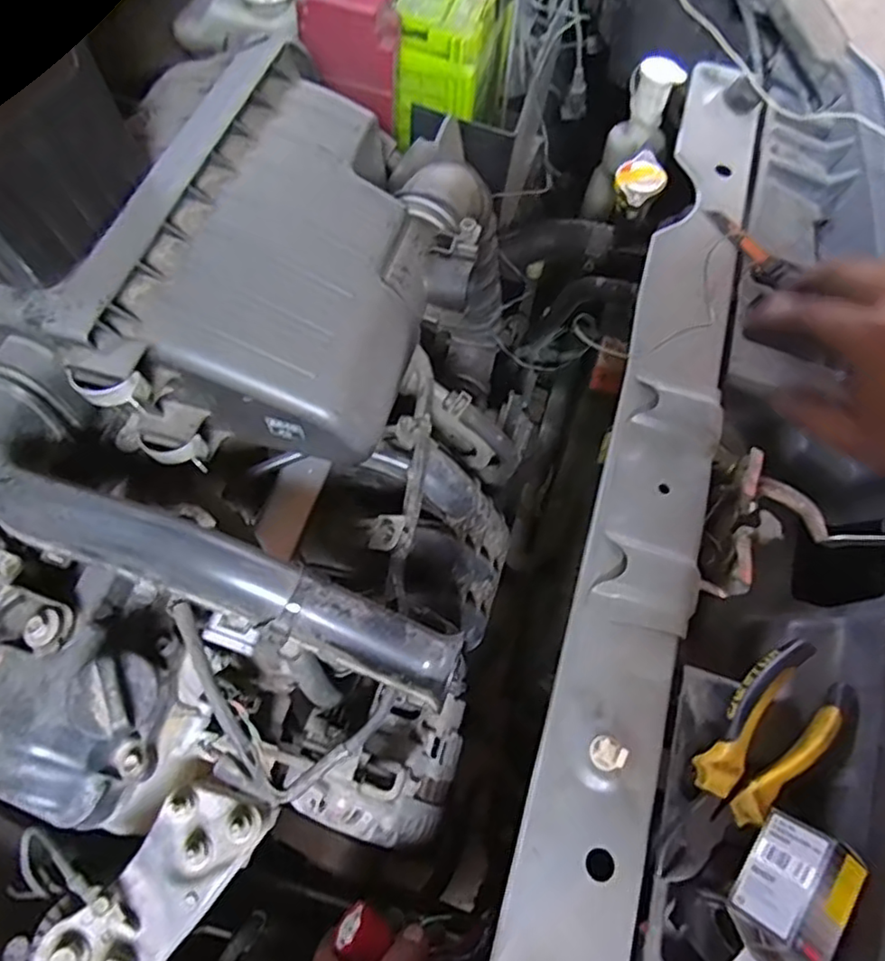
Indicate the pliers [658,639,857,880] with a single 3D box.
[{"bbox_3d":[0.174,0.158,0.357,0.152,0.014,0.052,-38,76,-18],"label":"pliers"}]

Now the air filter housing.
[{"bbox_3d":[-0.095,-0.140,0.397,0.173,0.089,0.275,17,67,1],"label":"air filter housing"}]

